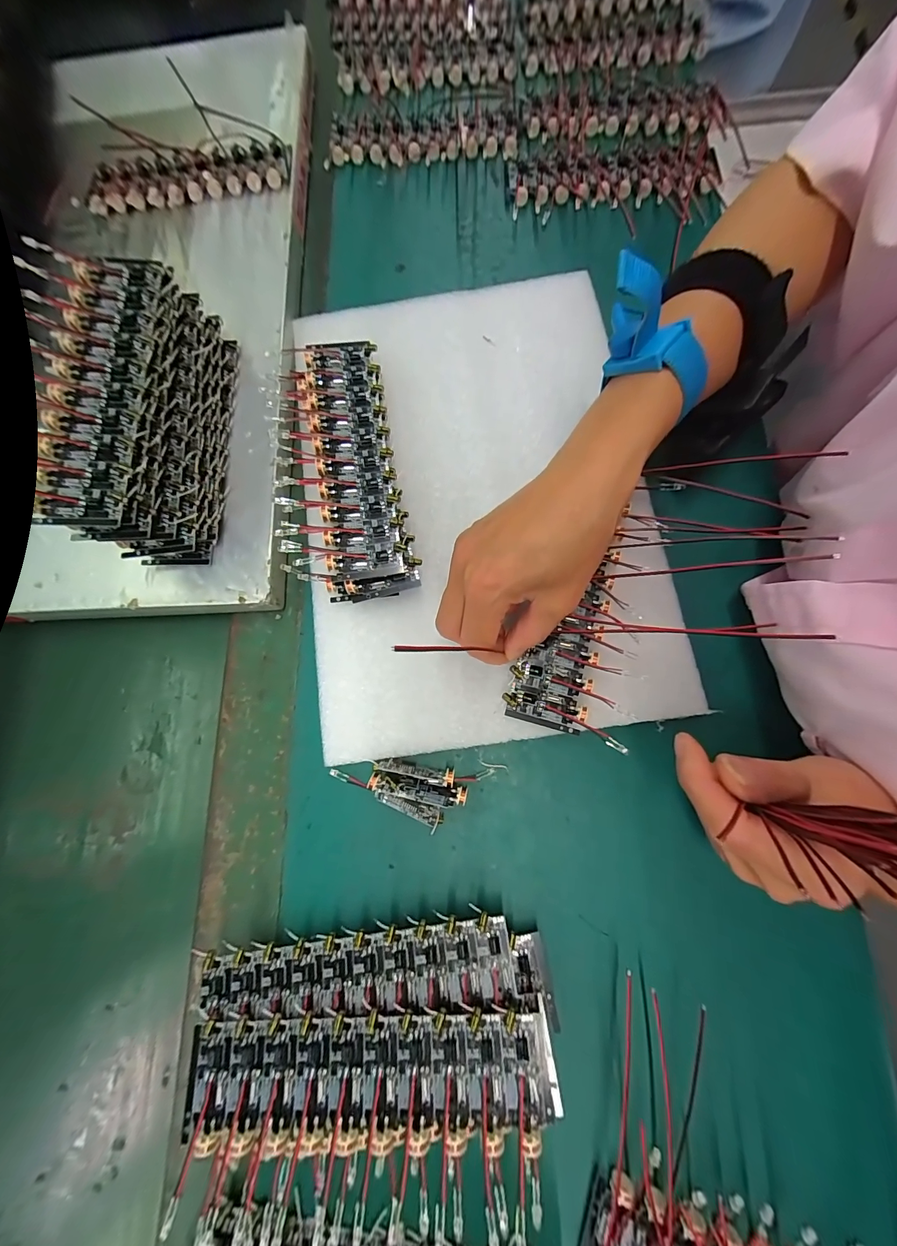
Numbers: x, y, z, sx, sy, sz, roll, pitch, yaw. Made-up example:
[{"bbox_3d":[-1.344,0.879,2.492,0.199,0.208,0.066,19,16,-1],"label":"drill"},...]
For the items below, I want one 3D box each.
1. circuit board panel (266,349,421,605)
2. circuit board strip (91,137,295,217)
[{"bbox_3d":[-0.071,-0.098,0.250,0.077,0.025,0.168,-12,78,-2],"label":"circuit board panel"},{"bbox_3d":[-0.208,-0.350,0.315,0.159,0.017,0.052,0,78,1],"label":"circuit board strip"}]

